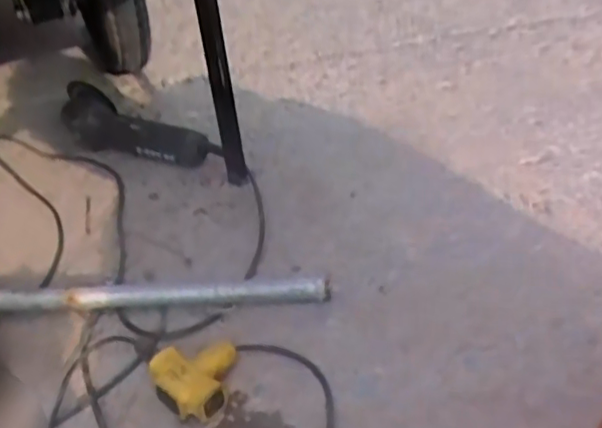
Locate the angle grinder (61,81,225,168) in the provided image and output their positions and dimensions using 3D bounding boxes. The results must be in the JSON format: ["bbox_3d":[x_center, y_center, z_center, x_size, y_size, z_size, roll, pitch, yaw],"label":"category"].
[{"bbox_3d":[-0.264,-0.135,1.009,0.290,0.082,0.086,18,46,26],"label":"angle grinder"}]

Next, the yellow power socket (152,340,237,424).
[{"bbox_3d":[-0.108,0.171,0.657,0.091,0.041,0.087,-16,41,-11],"label":"yellow power socket"}]

